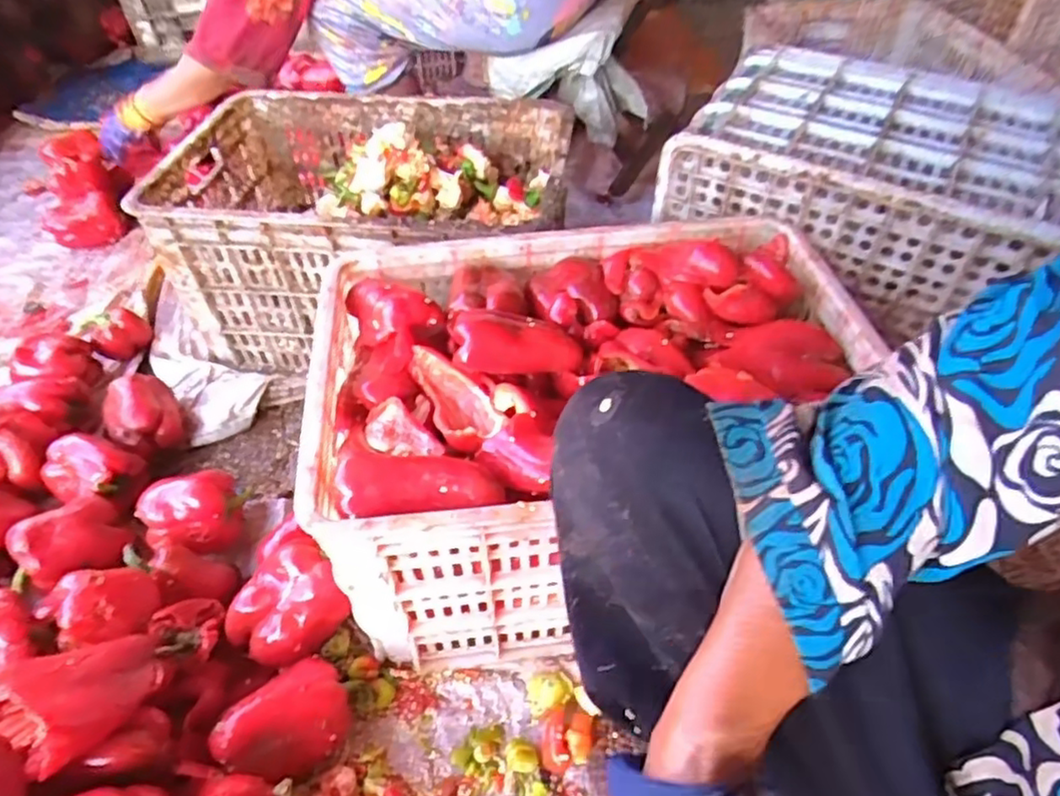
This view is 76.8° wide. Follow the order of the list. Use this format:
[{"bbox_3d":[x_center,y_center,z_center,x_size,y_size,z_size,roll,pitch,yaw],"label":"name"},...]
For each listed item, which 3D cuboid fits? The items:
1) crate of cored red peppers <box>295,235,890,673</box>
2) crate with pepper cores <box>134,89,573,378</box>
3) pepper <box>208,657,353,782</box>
[{"bbox_3d":[0.059,0.030,0.709,0.507,0.271,0.365,-5,48,-5],"label":"crate of cored red peppers"},{"bbox_3d":[-0.228,-0.253,0.981,0.530,0.250,0.406,3,48,2],"label":"crate with pepper cores"},{"bbox_3d":[-0.220,0.289,0.598,0.112,0.055,0.080,-30,54,-24],"label":"pepper"}]

